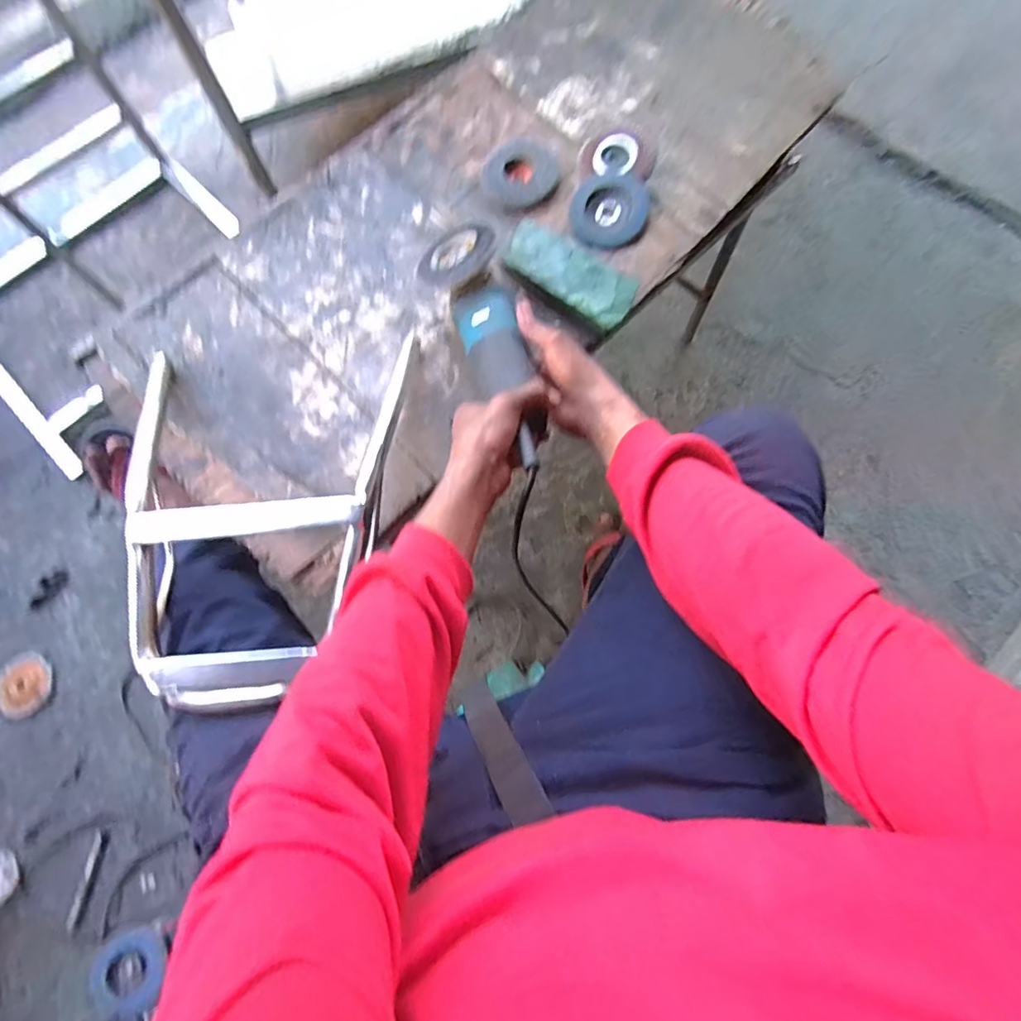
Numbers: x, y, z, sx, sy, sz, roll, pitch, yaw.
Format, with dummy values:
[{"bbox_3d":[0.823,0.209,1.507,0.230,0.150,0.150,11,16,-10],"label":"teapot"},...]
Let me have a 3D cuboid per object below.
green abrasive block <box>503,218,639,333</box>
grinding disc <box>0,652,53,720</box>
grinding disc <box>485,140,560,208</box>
[{"bbox_3d":[0.065,-0.273,0.612,0.169,0.024,0.066,38,79,12],"label":"green abrasive block"},{"bbox_3d":[-0.838,0.299,0.907,0.108,0.019,0.106,-1,74,2],"label":"grinding disc"},{"bbox_3d":[0.014,-0.424,0.665,0.089,0.016,0.093,-1,74,2],"label":"grinding disc"}]

